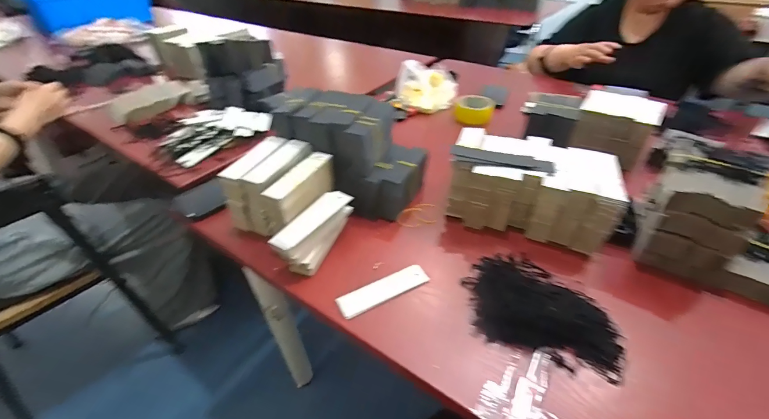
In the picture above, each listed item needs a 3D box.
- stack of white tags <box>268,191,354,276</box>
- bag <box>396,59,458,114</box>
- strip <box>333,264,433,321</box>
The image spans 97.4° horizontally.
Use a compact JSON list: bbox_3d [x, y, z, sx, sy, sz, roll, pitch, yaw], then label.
[{"bbox_3d":[-0.100,0.035,0.502,0.048,0.063,0.140,20,43,22],"label":"stack of white tags"},{"bbox_3d":[0.128,-0.360,0.963,0.174,0.100,0.151,-19,43,-22],"label":"bag"},{"bbox_3d":[-0.002,0.109,0.459,0.127,0.010,0.033,-20,43,-23],"label":"strip"}]

